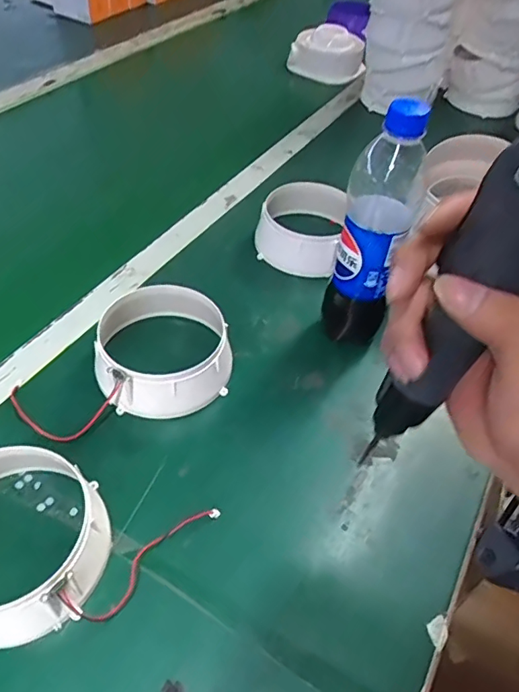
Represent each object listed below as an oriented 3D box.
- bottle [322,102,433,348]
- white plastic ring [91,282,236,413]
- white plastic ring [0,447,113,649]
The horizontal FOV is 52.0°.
[{"bbox_3d":[0.105,-0.104,0.492,0.064,0.241,0.065,17,48,10],"label":"bottle"},{"bbox_3d":[-0.088,0.003,0.500,0.123,0.061,0.111,1,47,-4],"label":"white plastic ring"},{"bbox_3d":[-0.171,0.137,0.368,0.120,0.059,0.119,3,47,-3],"label":"white plastic ring"}]

